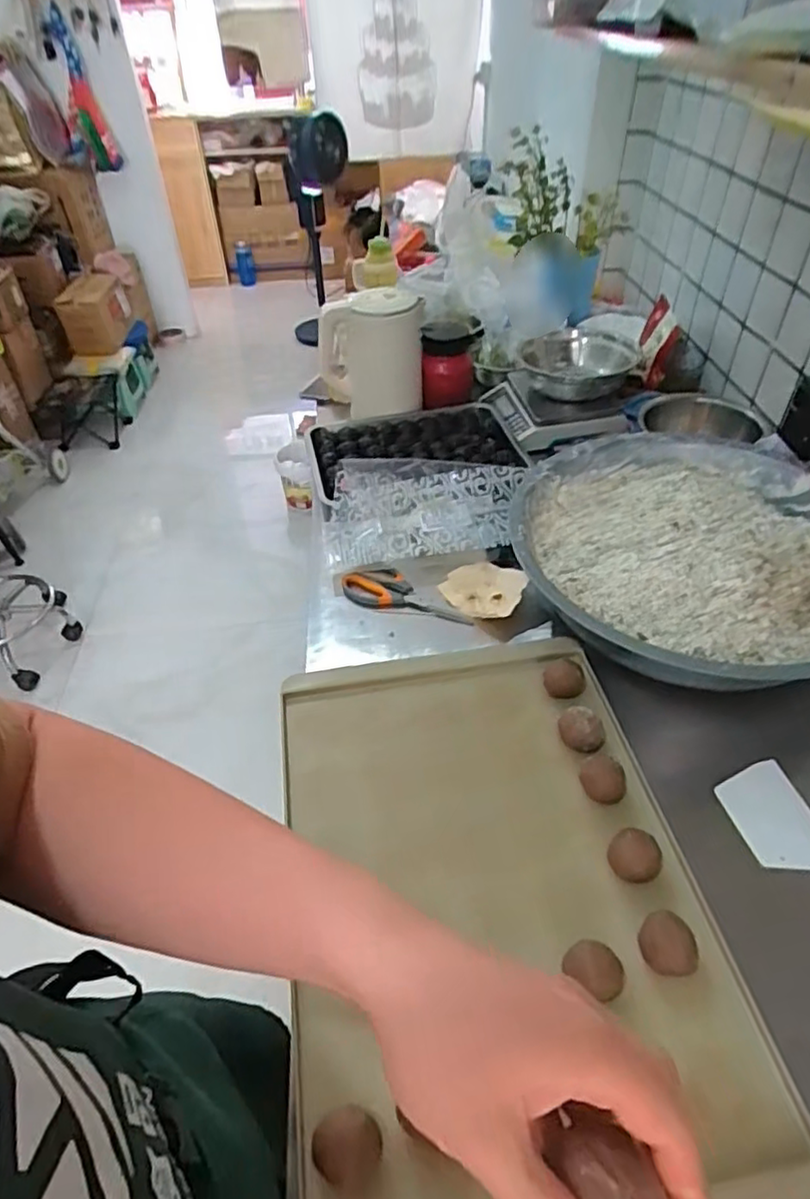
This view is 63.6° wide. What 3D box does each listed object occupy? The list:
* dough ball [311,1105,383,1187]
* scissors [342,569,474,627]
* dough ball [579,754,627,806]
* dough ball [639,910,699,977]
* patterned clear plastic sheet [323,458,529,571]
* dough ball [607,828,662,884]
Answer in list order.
[{"bbox_3d":[-0.043,0.409,0.488,0.050,0.029,0.042,-14,45,-13],"label":"dough ball"},{"bbox_3d":[0.005,-0.010,0.947,0.195,0.011,0.071,11,45,13],"label":"scissors"},{"bbox_3d":[0.210,0.195,0.697,0.048,0.039,0.045,-1,44,1],"label":"dough ball"},{"bbox_3d":[0.236,0.310,0.585,0.046,0.039,0.053,-32,51,-28],"label":"dough ball"},{"bbox_3d":[0.028,-0.133,1.024,0.303,0.040,0.212,3,58,5],"label":"patterned clear plastic sheet"},{"bbox_3d":[0.226,0.252,0.641,0.047,0.036,0.040,24,49,24],"label":"dough ball"}]

